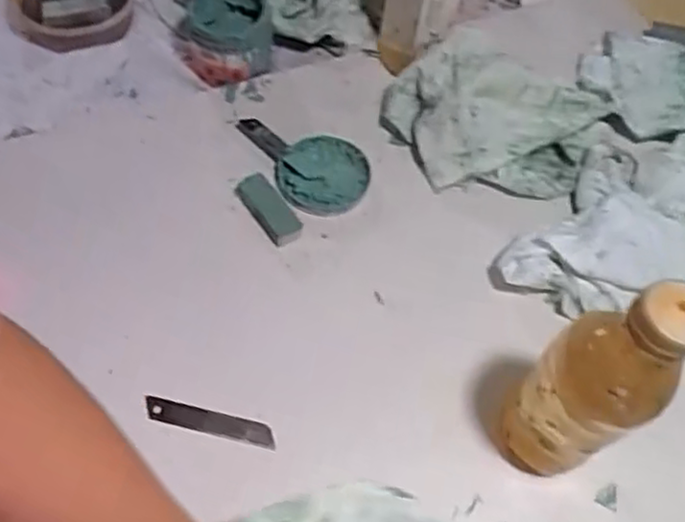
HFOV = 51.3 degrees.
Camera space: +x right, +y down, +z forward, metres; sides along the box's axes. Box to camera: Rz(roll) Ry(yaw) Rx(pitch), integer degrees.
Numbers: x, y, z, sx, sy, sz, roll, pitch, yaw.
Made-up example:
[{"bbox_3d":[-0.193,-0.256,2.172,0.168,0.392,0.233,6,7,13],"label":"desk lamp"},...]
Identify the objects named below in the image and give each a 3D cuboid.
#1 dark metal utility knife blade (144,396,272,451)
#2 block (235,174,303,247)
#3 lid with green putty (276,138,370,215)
[{"bbox_3d":[-0.098,0.119,0.528,0.099,0.004,0.018,13,58,5],"label":"dark metal utility knife blade"},{"bbox_3d":[-0.064,-0.044,0.626,0.029,0.017,0.076,-30,64,-20],"label":"block"},{"bbox_3d":[-0.016,-0.078,0.647,0.076,0.019,0.085,36,62,18],"label":"lid with green putty"}]

